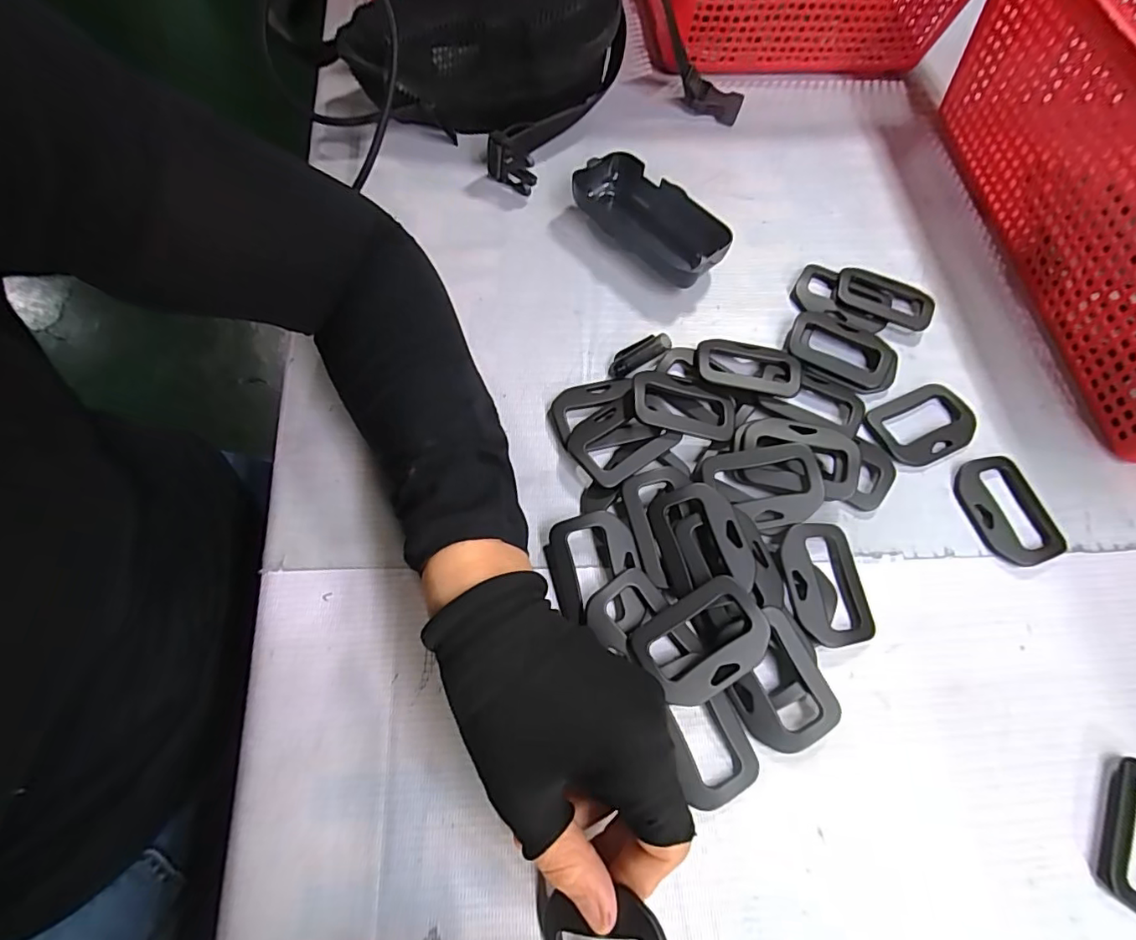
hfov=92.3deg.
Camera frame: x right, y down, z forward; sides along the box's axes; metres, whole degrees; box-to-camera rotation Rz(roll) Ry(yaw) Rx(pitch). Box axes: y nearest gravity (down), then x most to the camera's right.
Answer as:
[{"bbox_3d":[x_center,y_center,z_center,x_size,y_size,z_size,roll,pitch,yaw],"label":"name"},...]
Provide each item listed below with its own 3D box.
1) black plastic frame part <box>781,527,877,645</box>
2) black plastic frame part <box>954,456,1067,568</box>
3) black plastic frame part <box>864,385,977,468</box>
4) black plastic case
[{"bbox_3d":[0.131,0.058,0.277,0.044,0.011,0.060,-5,66,-5],"label":"black plastic frame part"},{"bbox_3d":[0.244,0.022,0.302,0.047,0.005,0.060,-17,67,-10],"label":"black plastic frame part"},{"bbox_3d":[0.211,-0.027,0.320,0.066,0.004,0.044,-24,69,-13],"label":"black plastic frame part"},{"bbox_3d":[0.055,-0.163,0.360,0.051,0.026,0.108,-41,73,-19],"label":"black plastic case"}]

